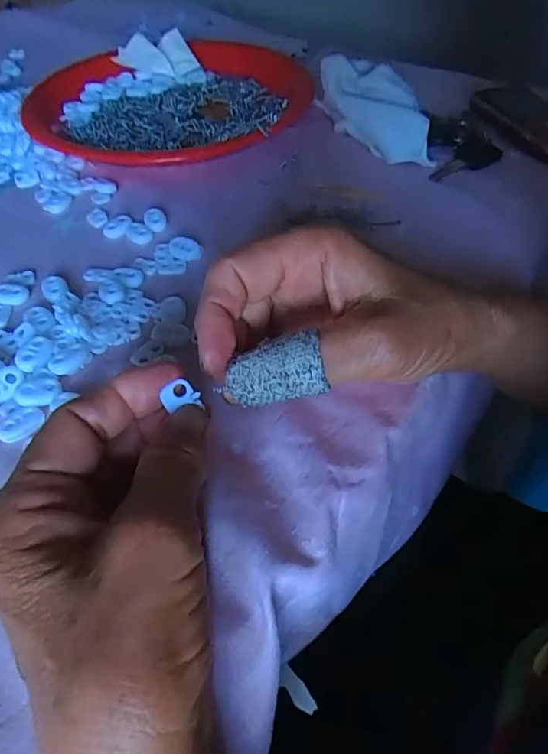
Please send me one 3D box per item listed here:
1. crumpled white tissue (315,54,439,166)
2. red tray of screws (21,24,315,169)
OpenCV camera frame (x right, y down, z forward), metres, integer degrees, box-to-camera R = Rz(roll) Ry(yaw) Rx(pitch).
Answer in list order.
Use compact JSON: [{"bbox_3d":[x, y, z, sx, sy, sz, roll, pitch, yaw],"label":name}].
[{"bbox_3d":[0.083,-0.221,0.421,0.047,0.048,0.139,-19,52,-15],"label":"crumpled white tissue"},{"bbox_3d":[-0.096,-0.264,0.476,0.259,0.032,0.240,0,50,1],"label":"red tray of screws"}]

